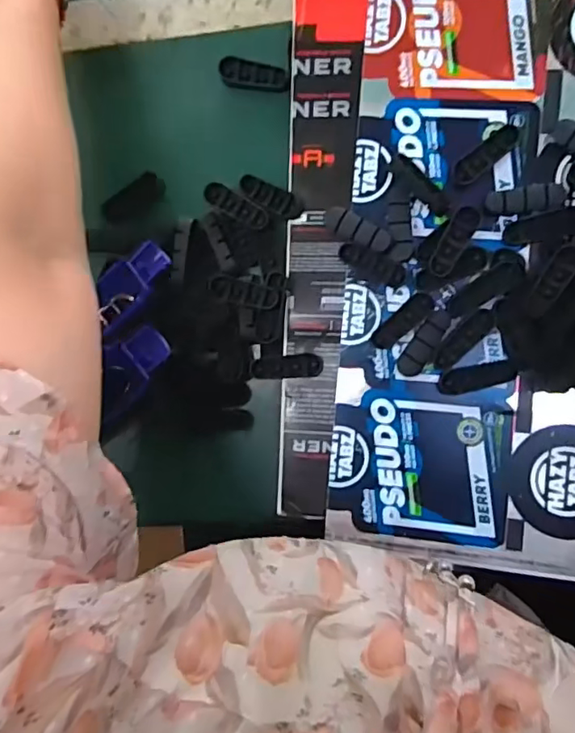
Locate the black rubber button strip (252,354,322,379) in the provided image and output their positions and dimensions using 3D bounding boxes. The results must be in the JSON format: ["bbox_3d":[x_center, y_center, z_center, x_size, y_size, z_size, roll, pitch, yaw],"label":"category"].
[{"bbox_3d":[0.000,0.000,0.382,0.048,0.007,0.015,-5,89,8],"label":"black rubber button strip"}]

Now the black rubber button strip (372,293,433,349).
[{"bbox_3d":[0.075,-0.031,0.368,0.045,0.009,0.015,-43,84,6],"label":"black rubber button strip"}]

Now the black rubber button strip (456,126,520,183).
[{"bbox_3d":[0.127,-0.136,0.359,0.047,0.009,0.014,-41,84,6],"label":"black rubber button strip"}]

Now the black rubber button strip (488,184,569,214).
[{"bbox_3d":[0.152,-0.106,0.356,0.048,0.009,0.017,-5,89,8],"label":"black rubber button strip"}]

